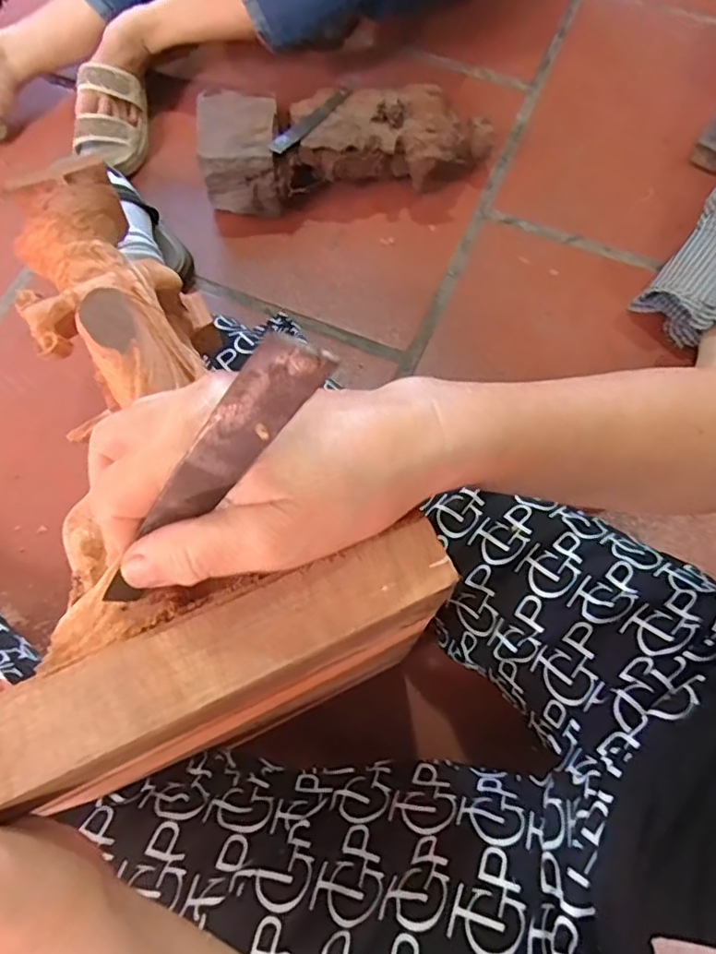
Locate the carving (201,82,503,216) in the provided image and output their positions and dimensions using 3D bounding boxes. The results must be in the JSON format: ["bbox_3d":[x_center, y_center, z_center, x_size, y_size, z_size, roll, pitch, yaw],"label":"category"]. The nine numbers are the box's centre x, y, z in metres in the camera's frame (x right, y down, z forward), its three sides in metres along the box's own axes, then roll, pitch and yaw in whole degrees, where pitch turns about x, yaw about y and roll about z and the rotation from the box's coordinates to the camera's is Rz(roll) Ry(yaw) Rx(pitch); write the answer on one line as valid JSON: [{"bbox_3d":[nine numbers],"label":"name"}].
[{"bbox_3d":[-0.014,-0.439,0.803,0.372,0.100,0.136,-3,69,-1],"label":"carving"}]

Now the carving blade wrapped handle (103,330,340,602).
[{"bbox_3d":[-0.053,0.005,0.194,0.015,0.135,0.013,-9,60,-51],"label":"carving blade wrapped handle"}]

